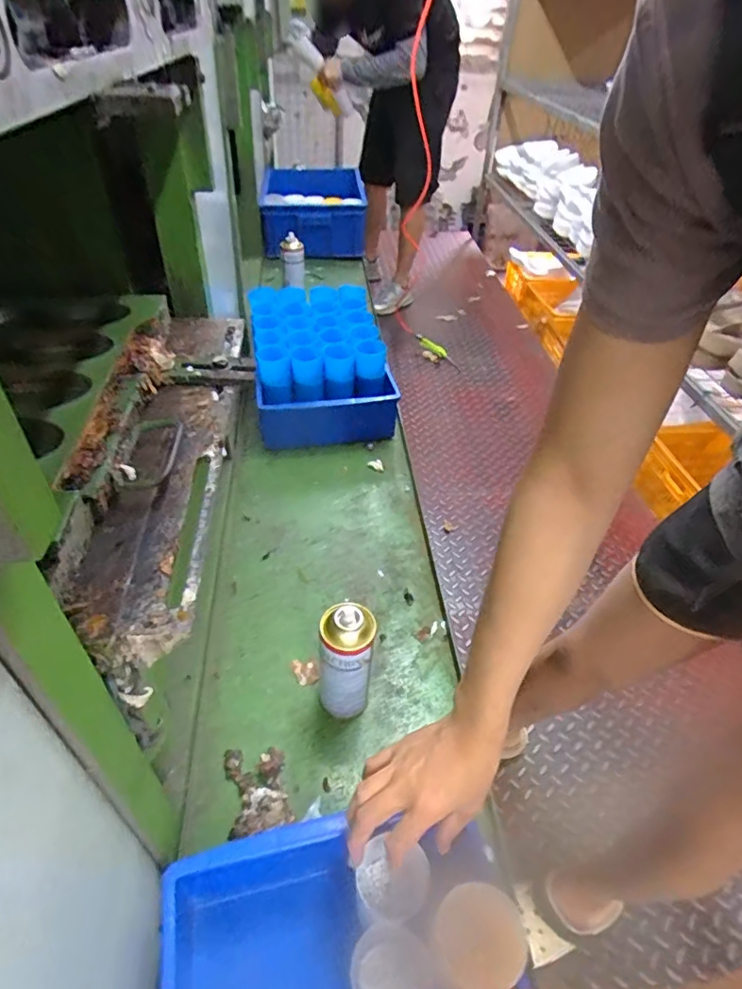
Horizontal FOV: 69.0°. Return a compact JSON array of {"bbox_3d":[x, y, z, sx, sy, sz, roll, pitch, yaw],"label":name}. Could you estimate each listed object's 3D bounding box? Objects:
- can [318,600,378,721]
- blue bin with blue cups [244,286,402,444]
[{"bbox_3d":[-0.029,0.202,0.637,0.059,0.173,0.054,-1,42,-5],"label":"can"},{"bbox_3d":[-0.112,-0.282,1.149,0.265,0.197,0.369,-6,43,-10],"label":"blue bin with blue cups"}]

